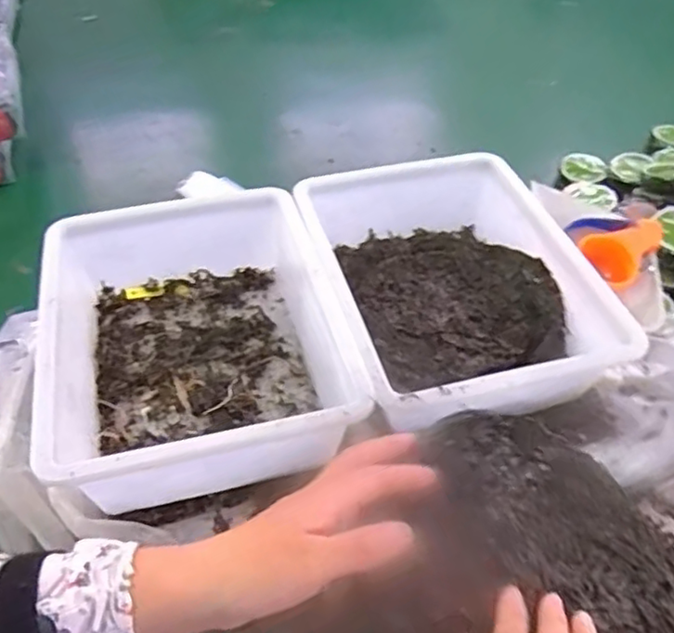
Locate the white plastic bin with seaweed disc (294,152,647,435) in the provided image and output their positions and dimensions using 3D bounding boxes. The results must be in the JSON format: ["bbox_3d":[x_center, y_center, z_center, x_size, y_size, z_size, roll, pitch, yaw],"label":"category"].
[{"bbox_3d":[0.132,-0.040,0.747,0.302,0.116,0.376,-7,50,-9],"label":"white plastic bin with seaweed disc"}]

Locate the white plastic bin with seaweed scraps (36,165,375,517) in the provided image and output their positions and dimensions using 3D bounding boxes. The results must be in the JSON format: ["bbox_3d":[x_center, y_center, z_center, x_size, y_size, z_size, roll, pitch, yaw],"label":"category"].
[{"bbox_3d":[-0.147,0.016,0.670,0.276,0.133,0.356,-10,51,-12],"label":"white plastic bin with seaweed scraps"}]

